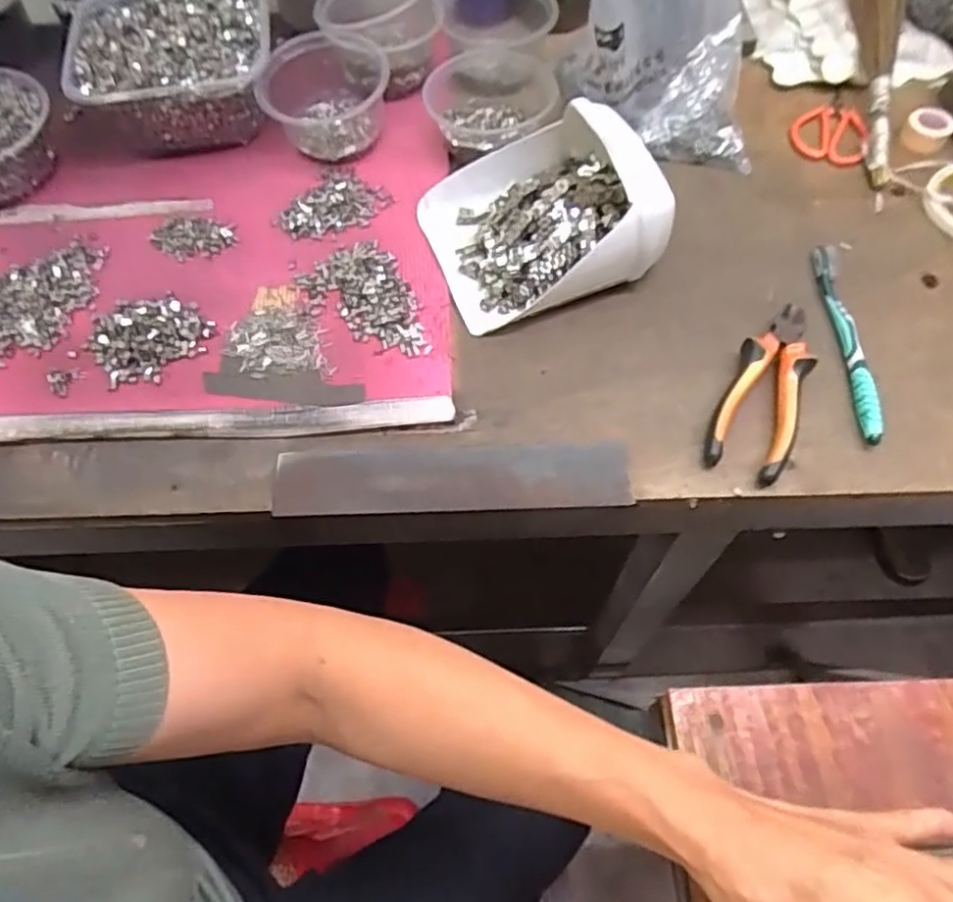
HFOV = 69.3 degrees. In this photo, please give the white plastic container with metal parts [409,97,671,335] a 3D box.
[{"bbox_3d":[0.048,-0.188,0.551,0.163,0.088,0.150,-19,63,-8],"label":"white plastic container with metal parts"}]

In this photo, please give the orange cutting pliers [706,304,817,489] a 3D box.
[{"bbox_3d":[0.213,-0.047,0.505,0.053,0.024,0.146,23,65,13],"label":"orange cutting pliers"}]

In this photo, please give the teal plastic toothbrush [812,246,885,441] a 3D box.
[{"bbox_3d":[0.285,-0.087,0.529,0.020,0.017,0.180,1,62,2],"label":"teal plastic toothbrush"}]

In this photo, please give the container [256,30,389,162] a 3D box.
[{"bbox_3d":[-0.135,-0.319,0.615,0.112,0.068,0.091,-17,63,-7],"label":"container"}]

